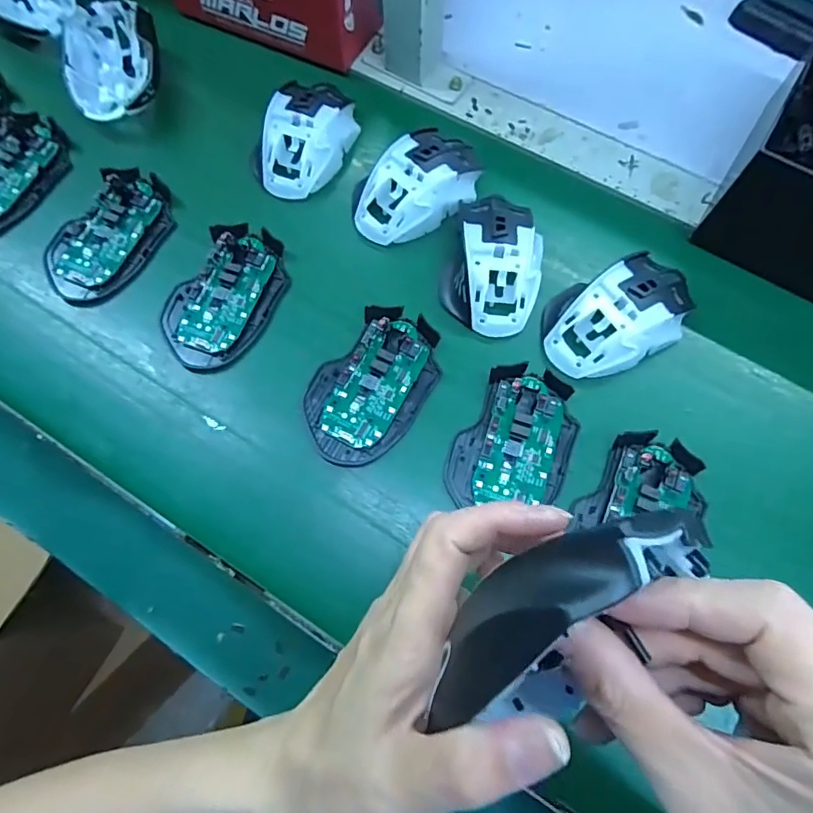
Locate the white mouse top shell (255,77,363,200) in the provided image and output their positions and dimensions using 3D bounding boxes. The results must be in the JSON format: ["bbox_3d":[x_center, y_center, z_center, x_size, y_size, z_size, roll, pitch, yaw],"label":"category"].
[{"bbox_3d":[-0.082,-0.223,0.421,0.062,0.033,0.107,17,70,6],"label":"white mouse top shell"}]

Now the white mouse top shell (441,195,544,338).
[{"bbox_3d":[0.066,-0.108,0.378,0.068,0.031,0.106,16,70,5],"label":"white mouse top shell"}]

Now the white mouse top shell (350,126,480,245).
[{"bbox_3d":[0.009,-0.176,0.406,0.111,0.031,0.067,-40,75,-14],"label":"white mouse top shell"}]

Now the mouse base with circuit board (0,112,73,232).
[{"bbox_3d":[-0.322,-0.186,0.415,0.067,0.016,0.112,23,71,8],"label":"mouse base with circuit board"}]

